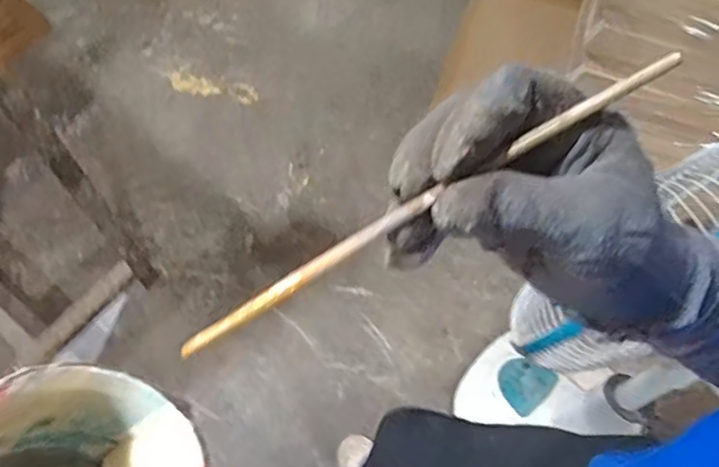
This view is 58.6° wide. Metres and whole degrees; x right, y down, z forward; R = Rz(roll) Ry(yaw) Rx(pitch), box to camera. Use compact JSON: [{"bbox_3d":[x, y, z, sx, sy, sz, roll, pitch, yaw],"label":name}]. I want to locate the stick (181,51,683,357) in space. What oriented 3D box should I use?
[{"bbox_3d":[0.024,-0.011,0.219,0.193,0.005,0.007,-30,68,0],"label":"stick"}]

